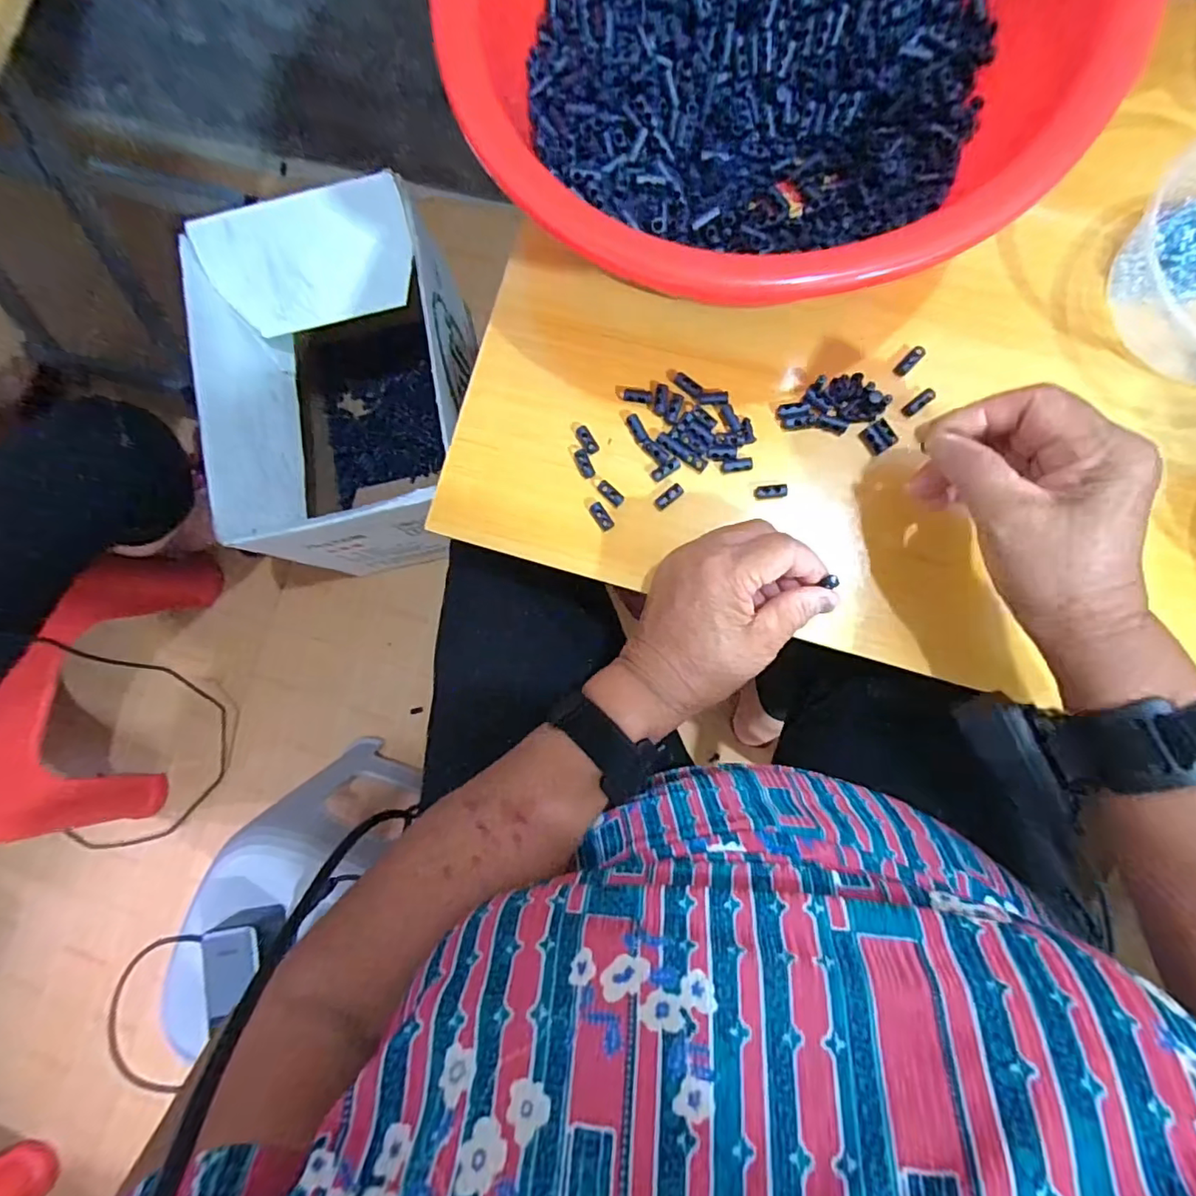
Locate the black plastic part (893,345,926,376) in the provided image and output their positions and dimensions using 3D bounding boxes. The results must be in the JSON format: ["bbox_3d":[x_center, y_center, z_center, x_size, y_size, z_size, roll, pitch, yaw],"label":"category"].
[{"bbox_3d":[0.196,-0.149,0.356,0.023,0.004,0.009,-45,82,2],"label":"black plastic part"}]

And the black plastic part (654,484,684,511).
[{"bbox_3d":[0.046,-0.065,0.364,0.019,0.005,0.008,-36,82,3],"label":"black plastic part"}]

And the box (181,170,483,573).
[{"bbox_3d":[-0.315,-0.262,0.797,0.294,0.284,0.408,-11,84,6],"label":"box"}]

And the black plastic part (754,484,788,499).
[{"bbox_3d":[0.109,-0.067,0.358,0.020,0.006,0.009,-5,85,6],"label":"black plastic part"}]

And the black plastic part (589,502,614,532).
[{"bbox_3d":[0.002,-0.053,0.369,0.010,0.004,0.019,-34,83,3],"label":"black plastic part"}]

